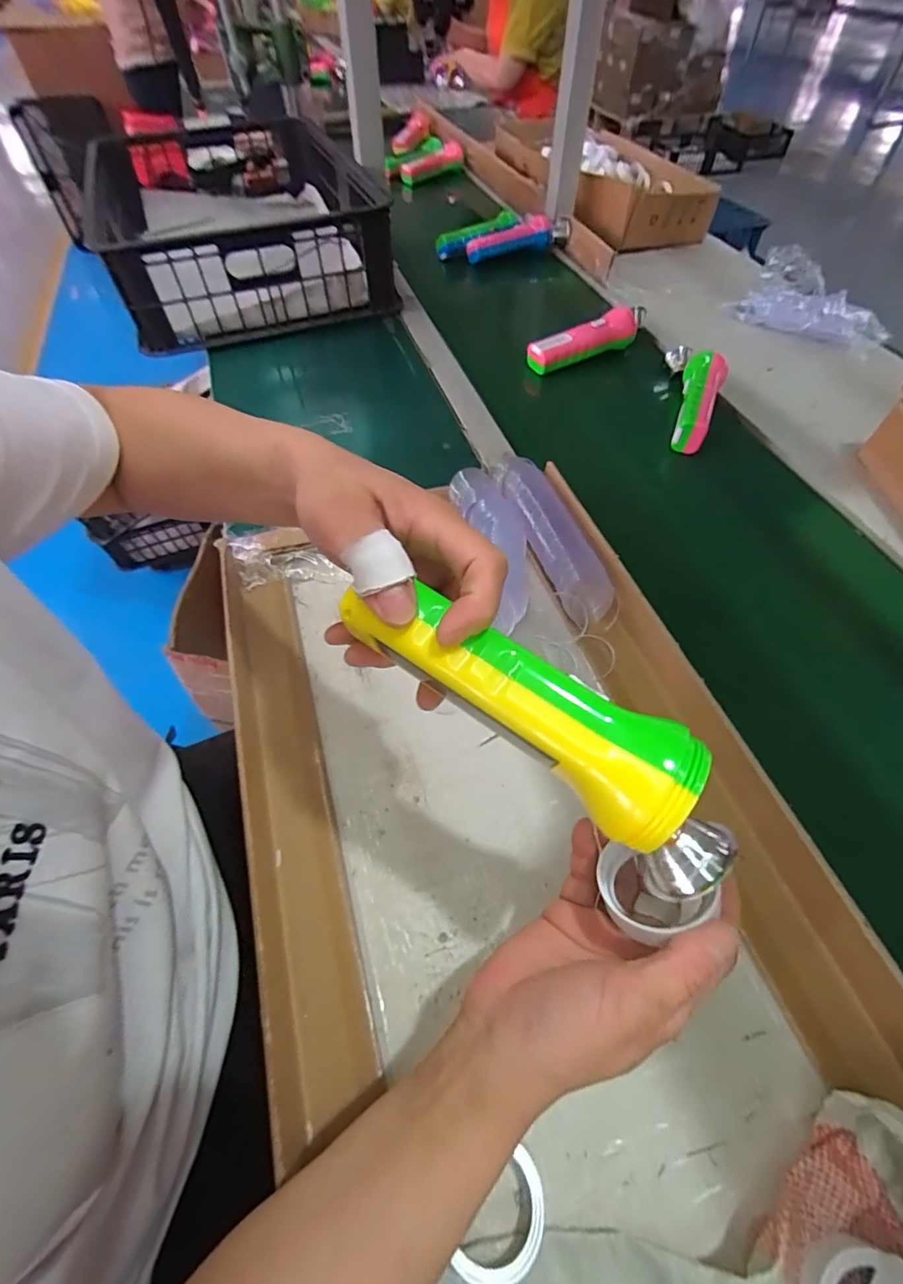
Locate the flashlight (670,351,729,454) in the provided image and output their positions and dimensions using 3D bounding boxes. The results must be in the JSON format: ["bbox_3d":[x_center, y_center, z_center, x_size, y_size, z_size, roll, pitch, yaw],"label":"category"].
[{"bbox_3d":[0.305,-0.303,0.640,0.052,0.055,0.163,22,59,15],"label":"flashlight"}]

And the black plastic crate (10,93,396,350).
[{"bbox_3d":[-0.387,-0.760,0.898,0.401,0.127,0.673,-19,57,-11],"label":"black plastic crate"}]

